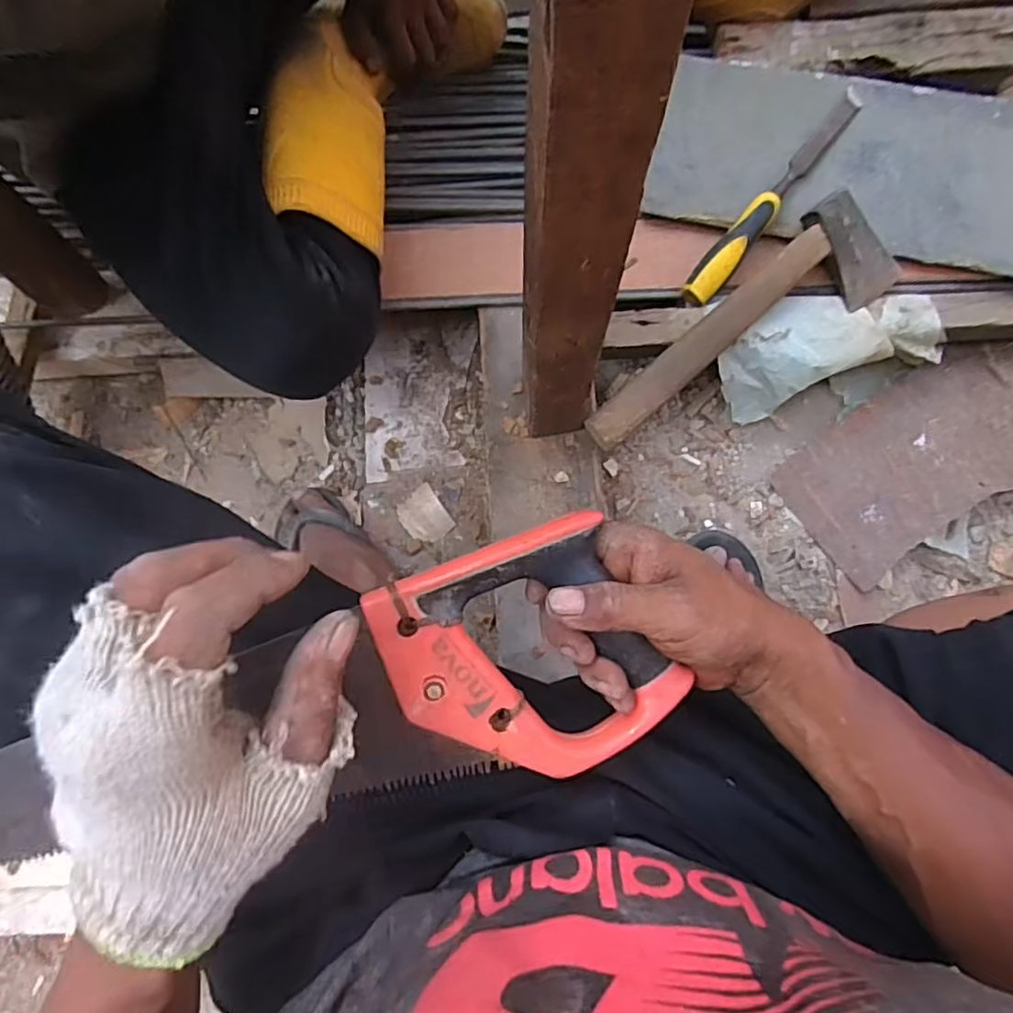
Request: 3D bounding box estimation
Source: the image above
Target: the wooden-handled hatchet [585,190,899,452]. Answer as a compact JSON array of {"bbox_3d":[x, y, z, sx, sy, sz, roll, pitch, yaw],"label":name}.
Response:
[{"bbox_3d":[0.230,-0.154,0.633,0.327,0.026,0.102,-43,110,2],"label":"wooden-handled hatchet"}]

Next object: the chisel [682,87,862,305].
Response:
[{"bbox_3d":[0.259,-0.299,0.637,0.032,0.025,0.237,40,96,11],"label":"chisel"}]

